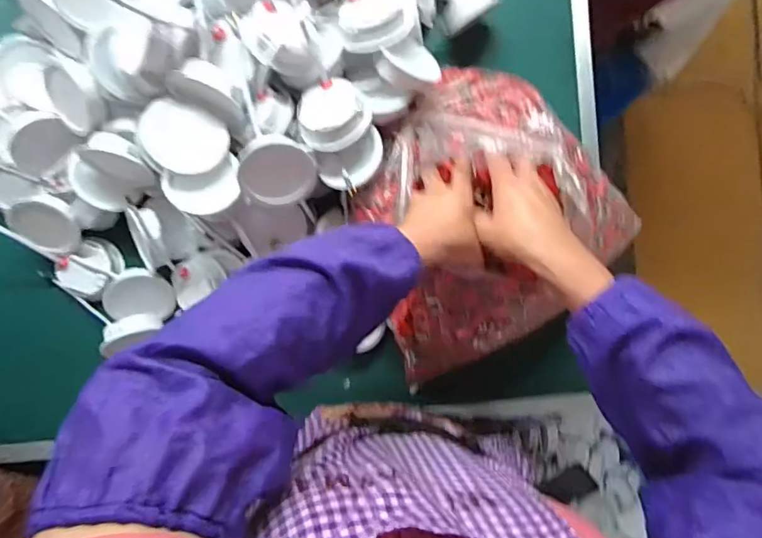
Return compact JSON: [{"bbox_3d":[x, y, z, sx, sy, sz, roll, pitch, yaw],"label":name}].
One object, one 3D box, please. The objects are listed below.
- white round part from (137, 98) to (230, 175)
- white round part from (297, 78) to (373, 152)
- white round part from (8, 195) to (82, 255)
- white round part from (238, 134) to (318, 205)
[{"bbox_3d":[-0.184,-0.121,0.463,0.075,0.016,0.062,22,93,-17],"label":"white round part"},{"bbox_3d":[-0.044,-0.149,0.471,0.068,0.028,0.066,0,90,-4],"label":"white round part"},{"bbox_3d":[-0.362,-0.046,0.538,0.062,0.018,0.071,-21,122,8],"label":"white round part"},{"bbox_3d":[-0.098,-0.095,0.482,0.077,0.021,0.062,17,110,-28],"label":"white round part"}]

